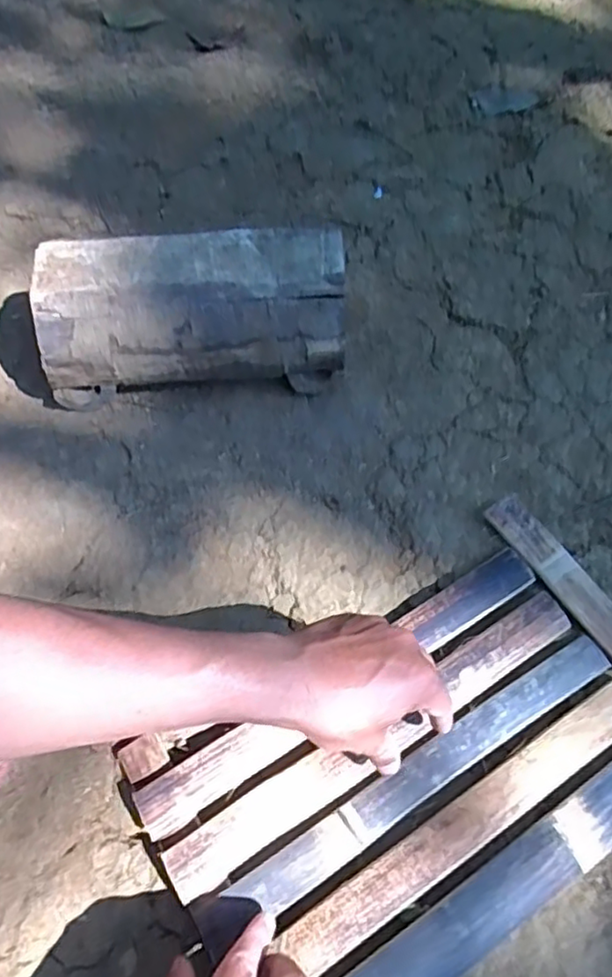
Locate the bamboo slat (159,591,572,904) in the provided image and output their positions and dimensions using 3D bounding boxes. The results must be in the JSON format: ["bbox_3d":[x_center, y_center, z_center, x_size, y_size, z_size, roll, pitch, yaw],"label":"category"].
[{"bbox_3d":[0.059,0.182,0.479,0.349,0.008,0.036,-29,65,-15],"label":"bamboo slat"}]

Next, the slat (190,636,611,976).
[{"bbox_3d":[0.081,0.209,0.463,0.349,0.009,0.031,-29,65,-15],"label":"slat"}]

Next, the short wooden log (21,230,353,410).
[{"bbox_3d":[-0.105,-0.166,0.622,0.278,0.122,0.119,-4,62,-1],"label":"short wooden log"}]

